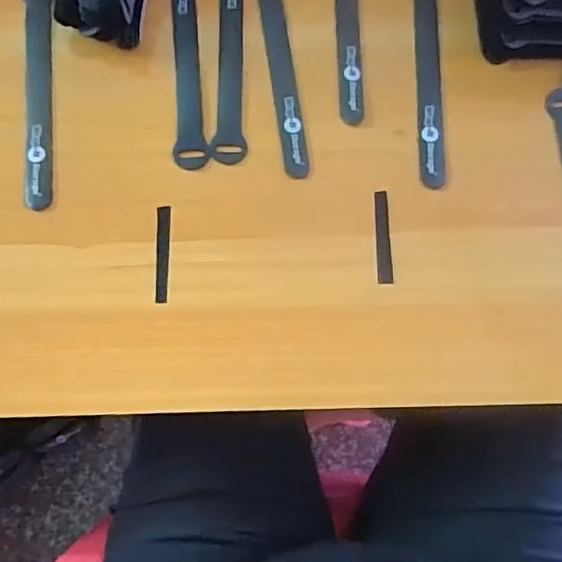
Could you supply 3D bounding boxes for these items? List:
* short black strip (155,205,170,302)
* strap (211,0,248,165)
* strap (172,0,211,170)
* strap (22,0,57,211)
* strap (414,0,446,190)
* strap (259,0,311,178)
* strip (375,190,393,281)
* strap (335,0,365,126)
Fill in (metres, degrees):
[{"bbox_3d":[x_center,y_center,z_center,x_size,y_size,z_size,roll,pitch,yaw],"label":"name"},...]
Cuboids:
[{"bbox_3d":[-0.085,-0.019,0.407,0.009,0.005,0.070,-1,76,-2],"label":"short black strip"},{"bbox_3d":[-0.039,-0.188,0.449,0.024,0.004,0.203,1,75,-2],"label":"strap"},{"bbox_3d":[-0.073,-0.183,0.449,0.025,0.005,0.201,-3,76,-3],"label":"strap"},{"bbox_3d":[-0.186,-0.151,0.438,0.024,0.004,0.203,-5,74,-11],"label":"strap"},{"bbox_3d":[0.116,-0.169,0.447,0.024,0.006,0.201,4,75,-1],"label":"strap"},{"bbox_3d":[-0.002,-0.177,0.447,0.025,0.004,0.205,-6,74,-3],"label":"strap"},{"bbox_3d":[0.074,-0.032,0.412,0.010,0.004,0.069,0,76,-2],"label":"strip"},{"bbox_3d":[0.053,-0.222,0.462,0.025,0.004,0.205,1,73,-1],"label":"strap"}]

